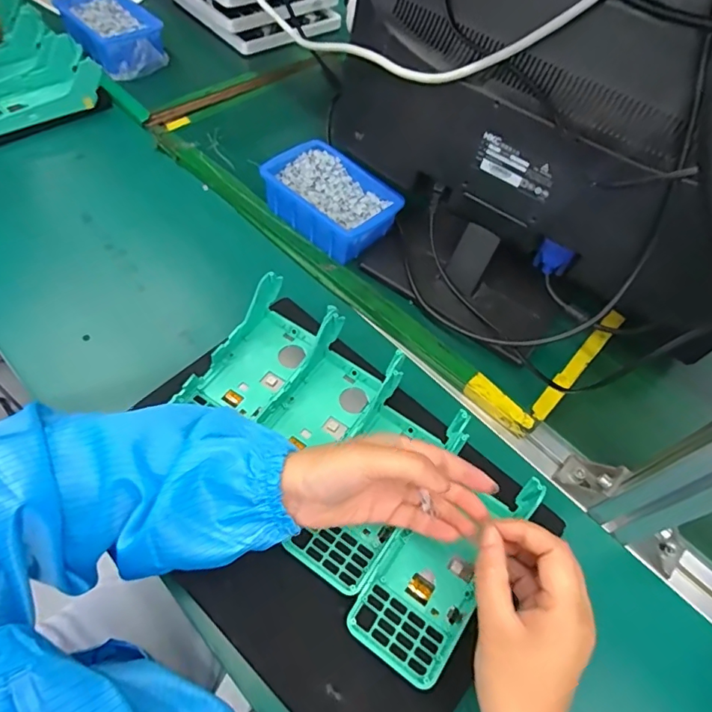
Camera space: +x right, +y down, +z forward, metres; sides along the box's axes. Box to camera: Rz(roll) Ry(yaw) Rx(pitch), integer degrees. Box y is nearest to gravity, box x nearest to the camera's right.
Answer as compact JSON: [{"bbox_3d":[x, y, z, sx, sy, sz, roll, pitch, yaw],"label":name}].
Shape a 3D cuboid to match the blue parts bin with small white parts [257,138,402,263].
[{"bbox_3d":[-0.029,-0.179,0.570,0.105,0.057,0.146,-37,69,-28],"label":"blue parts bin with small white parts"}]

